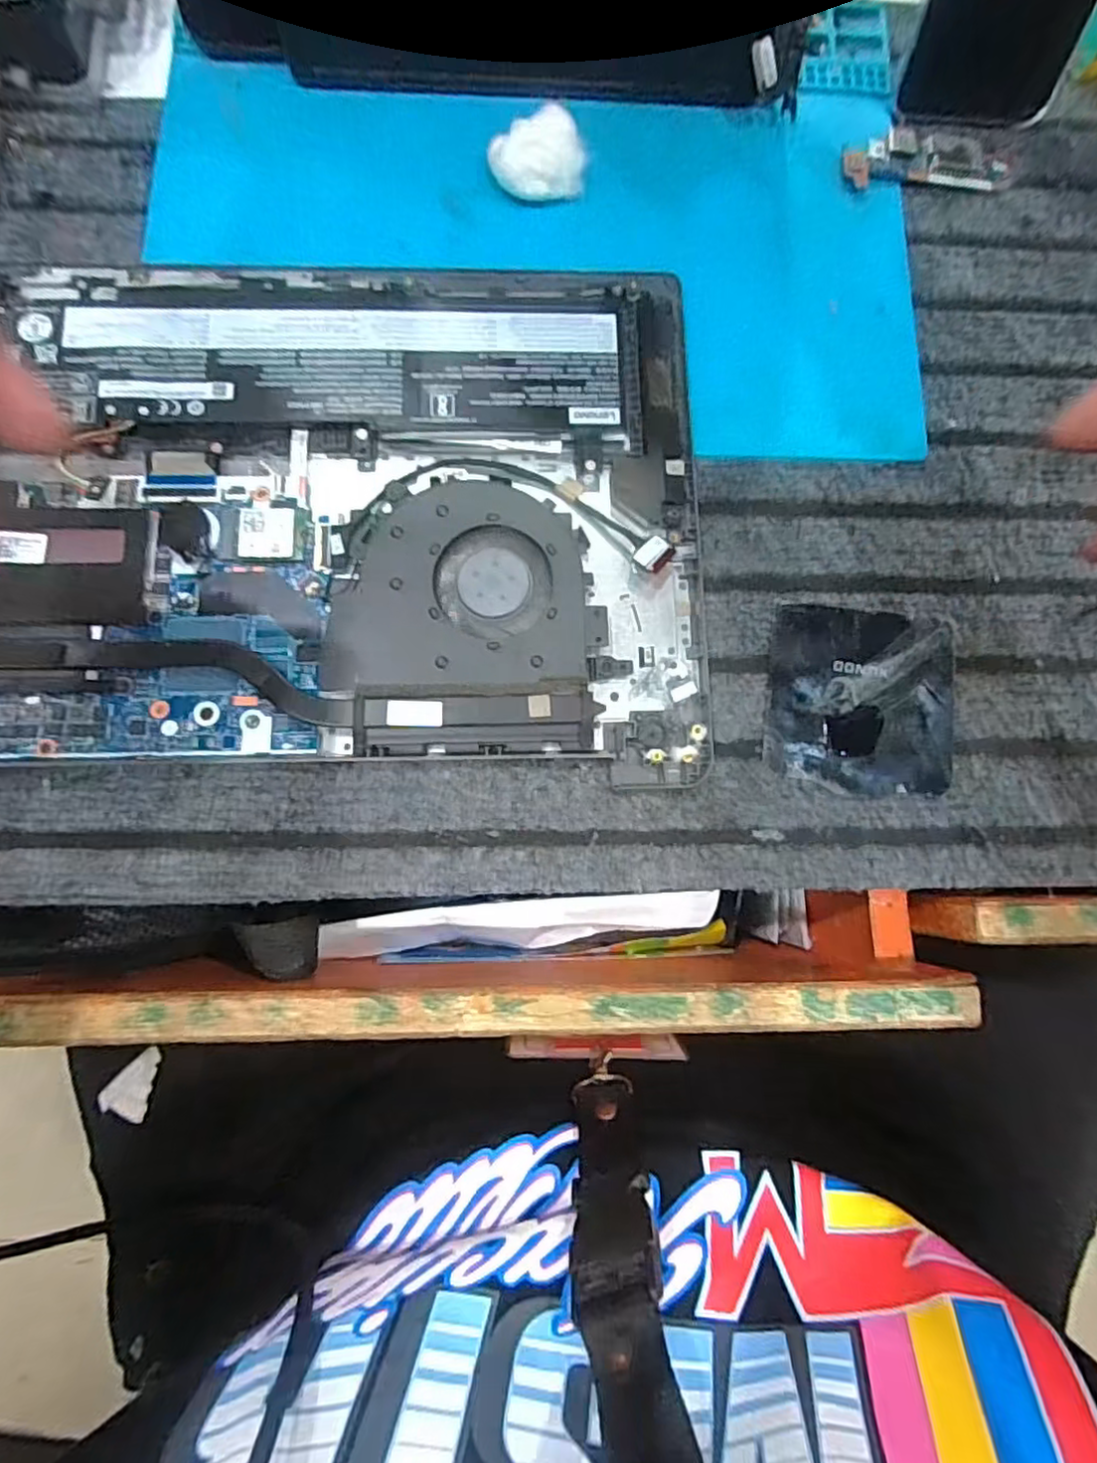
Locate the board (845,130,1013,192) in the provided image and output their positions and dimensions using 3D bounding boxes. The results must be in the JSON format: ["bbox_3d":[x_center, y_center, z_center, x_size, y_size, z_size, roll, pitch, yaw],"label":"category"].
[{"bbox_3d":[0.182,-0.274,0.314,0.082,0.004,0.028,-4,81,-4],"label":"board"}]

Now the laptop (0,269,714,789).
[{"bbox_3d":[-0.093,-0.094,0.269,0.310,0.013,0.218,1,81,-3],"label":"laptop"}]

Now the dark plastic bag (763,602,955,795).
[{"bbox_3d":[0.130,-0.014,0.270,0.077,0.004,0.077,8,80,-2],"label":"dark plastic bag"}]

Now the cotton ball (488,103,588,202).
[{"bbox_3d":[-0.004,-0.254,0.294,0.039,0.023,0.028,-26,83,-7],"label":"cotton ball"}]

